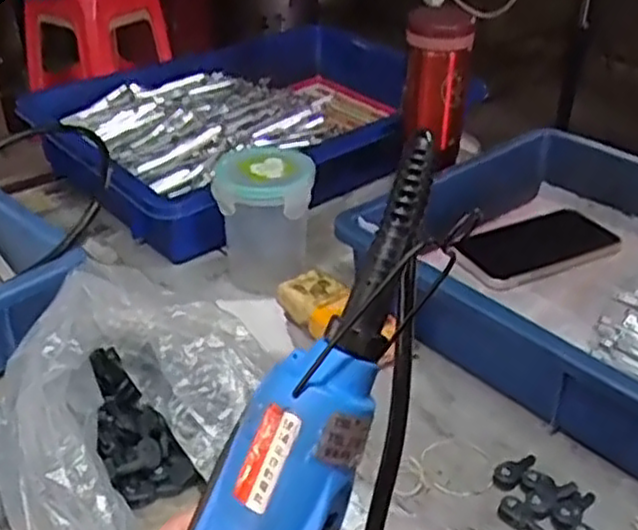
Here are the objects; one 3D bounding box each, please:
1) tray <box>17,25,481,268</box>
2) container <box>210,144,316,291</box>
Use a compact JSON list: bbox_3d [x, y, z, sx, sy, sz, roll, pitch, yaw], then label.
[{"bbox_3d":[-0.050,-0.152,0.810,0.464,0.082,0.295,-28,44,-37],"label":"tray"},{"bbox_3d":[-0.046,-0.037,0.627,0.078,0.111,0.072,1,34,-1],"label":"container"}]

